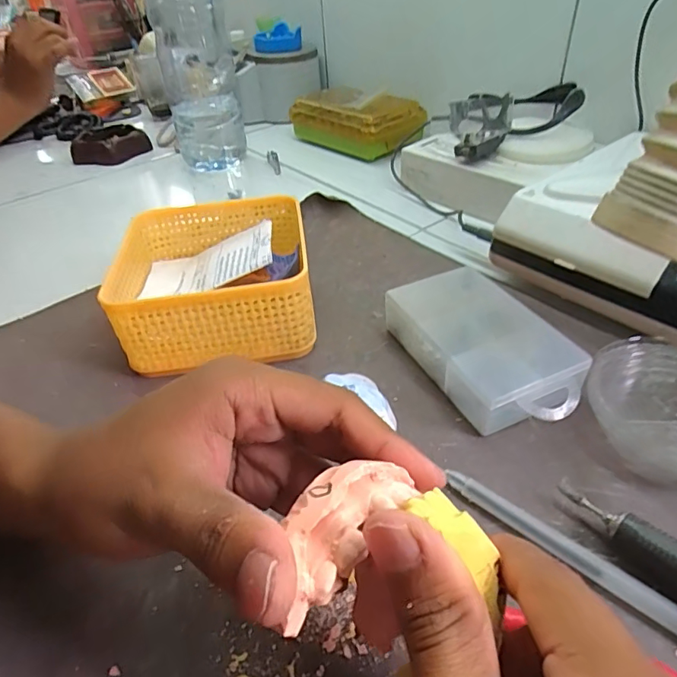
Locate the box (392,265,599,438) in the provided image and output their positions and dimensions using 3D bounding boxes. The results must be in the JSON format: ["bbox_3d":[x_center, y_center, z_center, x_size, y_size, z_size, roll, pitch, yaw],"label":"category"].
[{"bbox_3d":[0.090,0.007,0.309,0.075,0.033,0.130,-20,42,-16],"label":"box"}]

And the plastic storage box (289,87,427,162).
[{"bbox_3d":[0.019,-0.287,0.651,0.076,0.063,0.179,-31,46,-26],"label":"plastic storage box"}]

